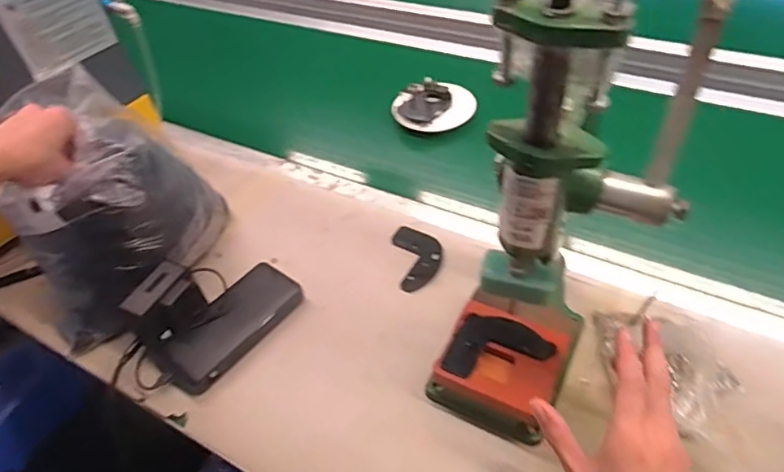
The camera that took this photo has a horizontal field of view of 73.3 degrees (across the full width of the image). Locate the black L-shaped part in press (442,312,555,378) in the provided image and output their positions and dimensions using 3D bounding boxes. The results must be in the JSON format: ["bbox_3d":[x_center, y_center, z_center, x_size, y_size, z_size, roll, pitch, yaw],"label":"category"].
[{"bbox_3d":[0.097,0.100,0.509,0.102,0.004,0.061,-12,46,-4],"label":"black L-shaped part in press"}]

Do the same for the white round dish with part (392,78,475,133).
[{"bbox_3d":[0.065,-0.208,0.839,0.121,0.033,0.099,-11,46,-4],"label":"white round dish with part"}]

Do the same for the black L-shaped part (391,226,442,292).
[{"bbox_3d":[0.033,0.024,0.650,0.055,0.008,0.097,-10,46,-3],"label":"black L-shaped part"}]

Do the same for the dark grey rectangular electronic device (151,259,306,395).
[{"bbox_3d":[-0.181,0.100,0.593,0.075,0.027,0.162,28,56,29],"label":"dark grey rectangular electronic device"}]

